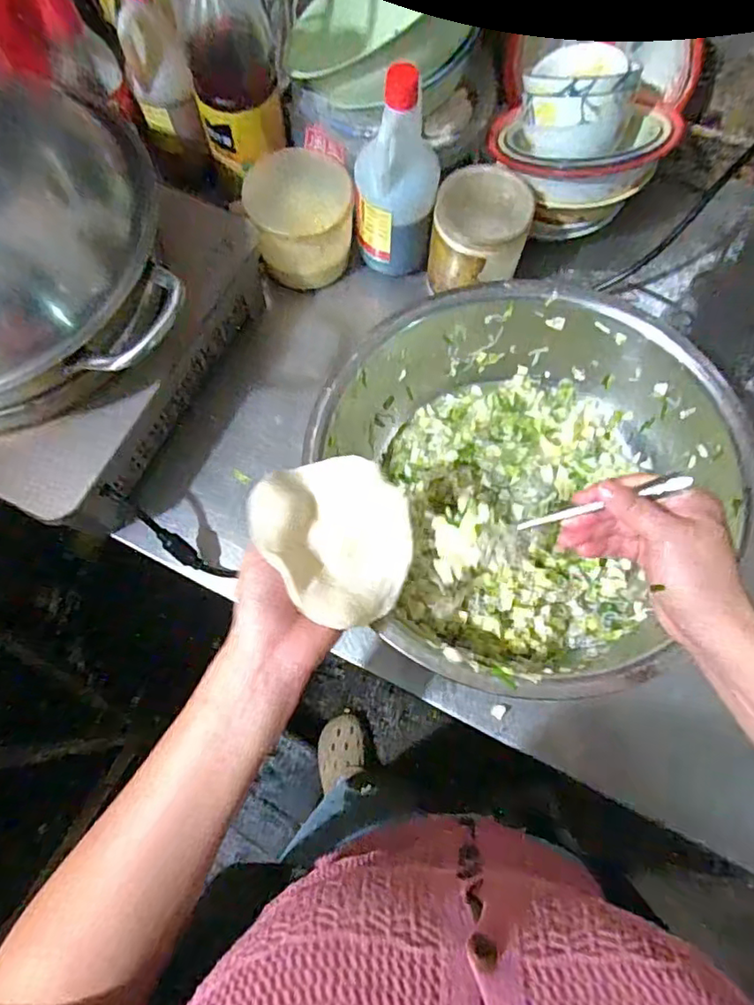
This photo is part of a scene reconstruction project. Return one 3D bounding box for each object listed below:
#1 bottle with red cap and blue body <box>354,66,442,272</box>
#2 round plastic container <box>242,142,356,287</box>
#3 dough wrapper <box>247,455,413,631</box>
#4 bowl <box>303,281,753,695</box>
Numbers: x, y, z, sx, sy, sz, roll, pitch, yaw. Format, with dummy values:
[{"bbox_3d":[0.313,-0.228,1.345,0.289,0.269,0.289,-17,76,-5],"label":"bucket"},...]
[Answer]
[{"bbox_3d":[0.020,-0.329,0.597,0.085,0.201,0.073,1,73,2],"label":"bottle with red cap and blue body"},{"bbox_3d":[-0.083,-0.313,0.658,0.107,0.104,0.099,-1,73,2],"label":"round plastic container"},{"bbox_3d":[-0.028,0.026,0.417,0.109,0.023,0.119,10,67,-25],"label":"dough wrapper"},{"bbox_3d":[0.125,-0.031,0.548,0.359,0.128,0.336,-1,73,2],"label":"bowl"}]

